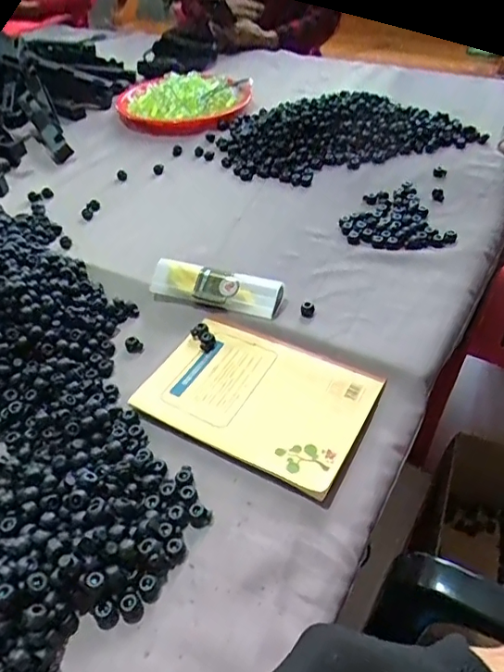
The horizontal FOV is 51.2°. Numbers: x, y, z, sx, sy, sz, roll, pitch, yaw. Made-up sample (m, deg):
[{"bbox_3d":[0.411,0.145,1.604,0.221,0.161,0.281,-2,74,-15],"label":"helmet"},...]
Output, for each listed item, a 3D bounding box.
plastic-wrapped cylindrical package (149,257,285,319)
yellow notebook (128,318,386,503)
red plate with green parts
[{"bbox_3d":[-0.042,-0.053,0.585,0.152,0.029,0.037,14,47,19],"label":"plastic-wrapped cylindrical package"},{"bbox_3d":[0.006,0.056,0.499,0.198,0.012,0.136,20,49,24],"label":"yellow notebook"},{"bbox_3d":[-0.127,-0.450,0.986,0.243,0.039,0.197,-14,44,-9],"label":"red plate with green parts"}]

